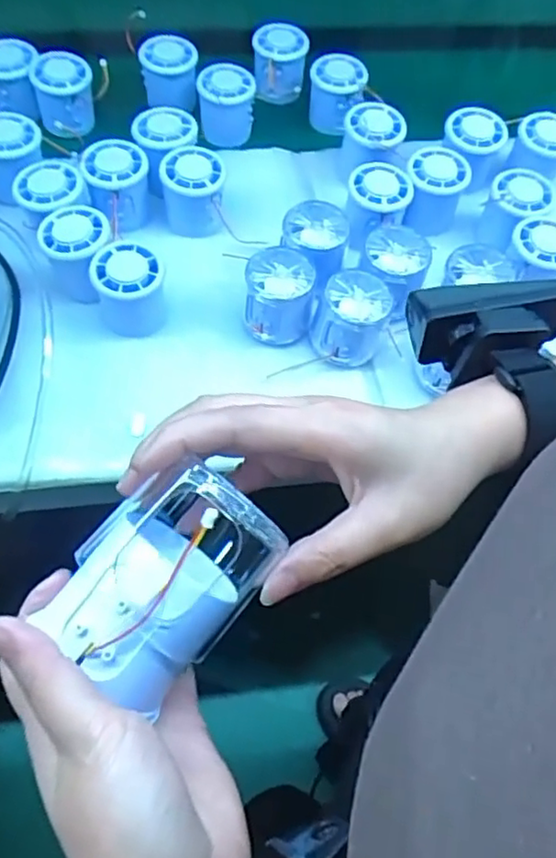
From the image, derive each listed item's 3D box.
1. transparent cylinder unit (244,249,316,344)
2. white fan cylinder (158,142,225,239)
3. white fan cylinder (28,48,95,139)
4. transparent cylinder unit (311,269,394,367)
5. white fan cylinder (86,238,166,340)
[{"bbox_3d":[0.000,-0.105,0.517,0.054,0.055,0.058,6,62,-1],"label":"transparent cylinder unit"},{"bbox_3d":[-0.074,-0.210,0.568,0.051,0.052,0.050,2,62,-3],"label":"white fan cylinder"},{"bbox_3d":[-0.206,-0.323,0.627,0.054,0.058,0.053,-18,65,-13],"label":"white fan cylinder"},{"bbox_3d":[0.057,-0.085,0.518,0.053,0.067,0.055,2,62,-3],"label":"transparent cylinder unit"},{"bbox_3d":[-0.117,-0.112,0.513,0.052,0.059,0.051,2,62,-3],"label":"white fan cylinder"}]

